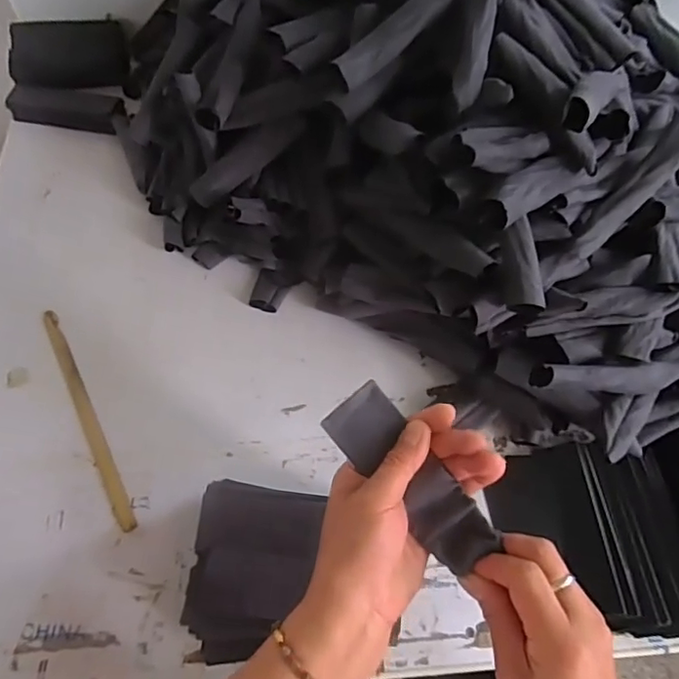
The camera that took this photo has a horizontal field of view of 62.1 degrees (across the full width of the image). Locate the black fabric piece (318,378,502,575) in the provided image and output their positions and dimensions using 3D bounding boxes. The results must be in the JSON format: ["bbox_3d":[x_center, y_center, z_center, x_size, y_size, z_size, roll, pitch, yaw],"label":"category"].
[{"bbox_3d":[0.044,0.088,0.362,0.044,0.008,0.125,-38,78,-5],"label":"black fabric piece"}]

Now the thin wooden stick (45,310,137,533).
[{"bbox_3d":[-0.260,0.075,0.578,0.015,0.007,0.267,-26,65,-14],"label":"thin wooden stick"}]

